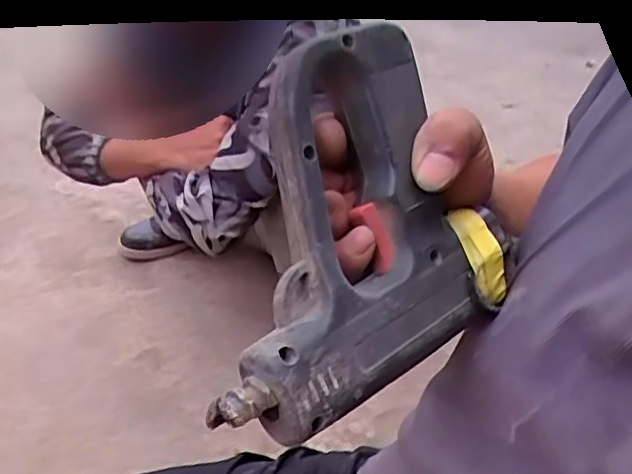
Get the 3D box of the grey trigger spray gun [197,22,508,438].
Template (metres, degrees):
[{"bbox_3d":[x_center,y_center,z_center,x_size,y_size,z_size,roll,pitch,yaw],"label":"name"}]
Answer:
[{"bbox_3d":[0.032,0.001,0.319,0.143,0.040,0.195,17,72,-27],"label":"grey trigger spray gun"}]

